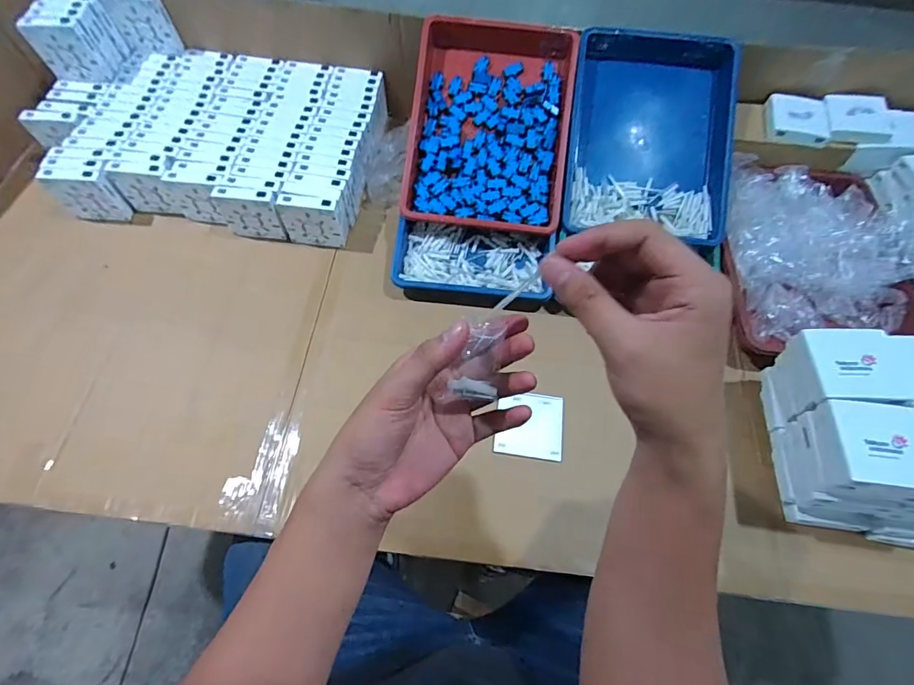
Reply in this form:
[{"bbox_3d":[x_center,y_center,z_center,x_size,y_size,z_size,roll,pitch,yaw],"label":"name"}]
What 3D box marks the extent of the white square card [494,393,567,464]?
[{"bbox_3d":[0.096,0.108,0.591,0.085,0.010,0.087,7,66,6],"label":"white square card"}]

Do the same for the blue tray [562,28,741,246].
[{"bbox_3d":[0.287,-0.313,0.666,0.235,0.064,0.289,6,82,4],"label":"blue tray"}]

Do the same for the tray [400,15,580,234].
[{"bbox_3d":[0.049,-0.335,0.678,0.233,0.046,0.314,6,85,2],"label":"tray"}]

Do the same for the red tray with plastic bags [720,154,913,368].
[{"bbox_3d":[0.518,-0.117,0.653,0.247,0.096,0.322,11,63,3],"label":"red tray with plastic bags"}]

